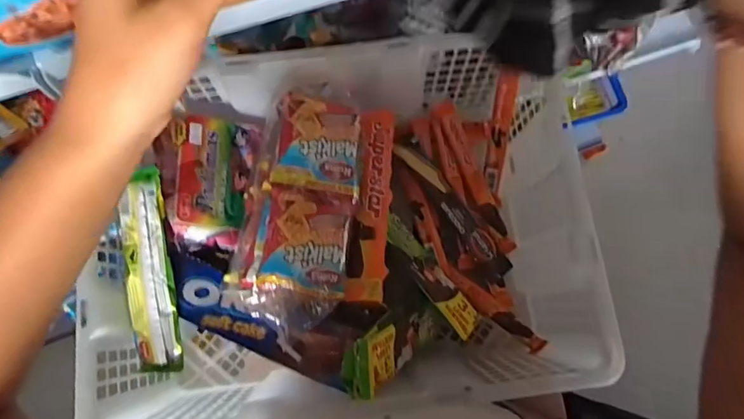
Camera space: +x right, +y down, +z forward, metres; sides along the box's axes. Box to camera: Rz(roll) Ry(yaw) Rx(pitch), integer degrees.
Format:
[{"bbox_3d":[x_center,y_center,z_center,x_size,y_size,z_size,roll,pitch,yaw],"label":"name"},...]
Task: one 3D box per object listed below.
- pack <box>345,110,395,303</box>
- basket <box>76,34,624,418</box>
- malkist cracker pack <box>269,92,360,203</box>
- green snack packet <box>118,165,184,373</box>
[{"bbox_3d":[-0.001,-0.008,0.500,0.040,0.021,0.199,3,77,-1],"label":"pack"},{"bbox_3d":[-0.035,0.024,0.525,0.461,0.167,0.343,-7,78,-3],"label":"basket"},{"bbox_3d":[-0.053,-0.064,0.485,0.082,0.032,0.092,5,77,0],"label":"malkist cracker pack"},{"bbox_3d":[-0.216,0.061,0.472,0.048,0.016,0.193,-5,91,-3],"label":"green snack packet"}]

